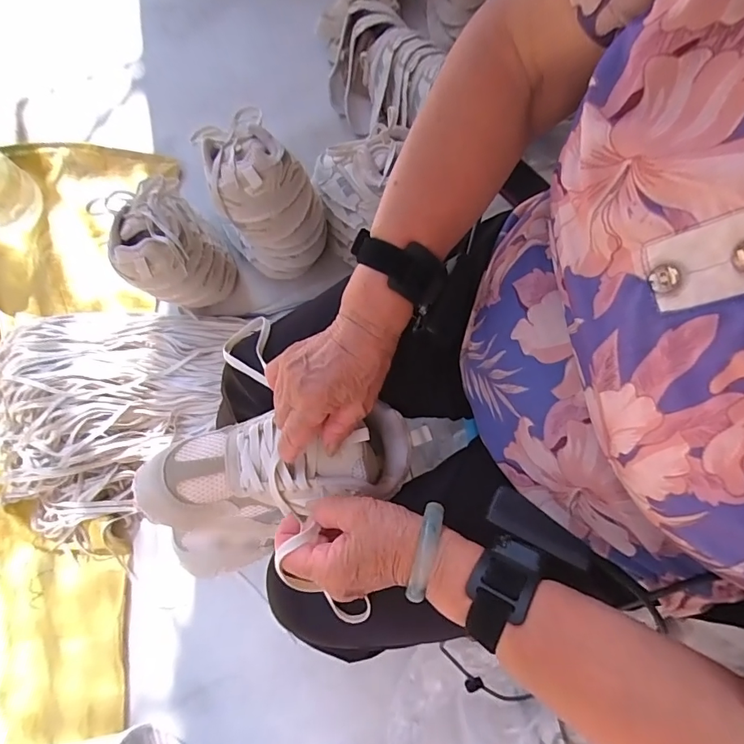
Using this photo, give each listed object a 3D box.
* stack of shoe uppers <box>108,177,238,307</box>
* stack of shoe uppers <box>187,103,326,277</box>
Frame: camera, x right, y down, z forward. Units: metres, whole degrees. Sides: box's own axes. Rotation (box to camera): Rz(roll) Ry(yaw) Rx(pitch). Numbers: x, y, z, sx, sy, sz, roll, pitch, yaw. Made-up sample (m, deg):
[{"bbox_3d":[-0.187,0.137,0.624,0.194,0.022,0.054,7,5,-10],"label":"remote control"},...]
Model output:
[{"bbox_3d":[-0.324,-0.191,0.743,0.139,0.221,0.143,-29,76,-6],"label":"stack of shoe uppers"},{"bbox_3d":[-0.171,-0.269,0.724,0.137,0.282,0.175,-36,77,-8],"label":"stack of shoe uppers"}]

